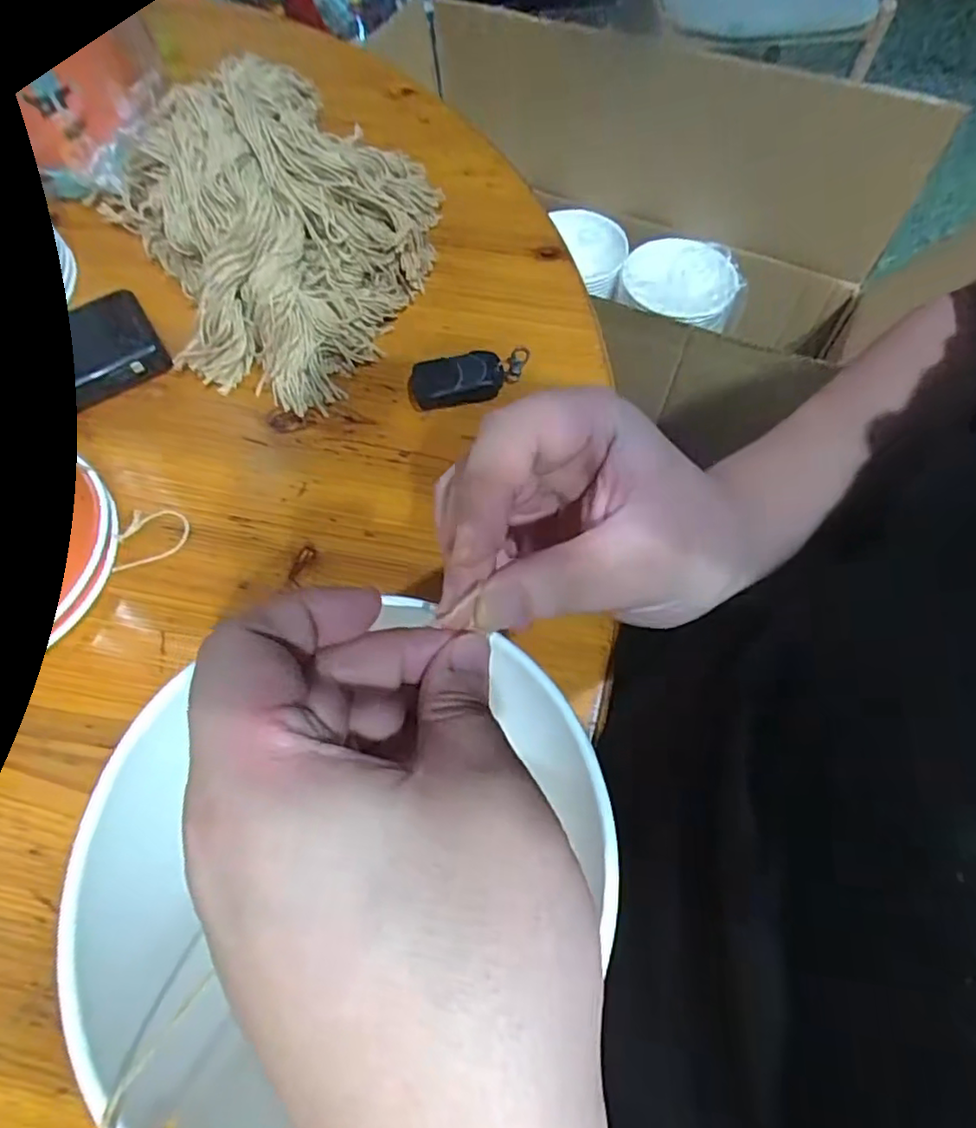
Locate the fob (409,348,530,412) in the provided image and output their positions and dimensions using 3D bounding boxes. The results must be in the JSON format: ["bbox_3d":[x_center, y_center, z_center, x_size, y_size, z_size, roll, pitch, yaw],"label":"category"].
[{"bbox_3d":[-0.011,-0.128,0.430,0.083,0.015,0.038,-10,64,-5],"label":"fob"}]

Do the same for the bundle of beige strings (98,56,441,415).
[{"bbox_3d":[-0.137,-0.245,0.445,0.223,0.099,0.250,-24,66,-11],"label":"bundle of beige strings"}]

